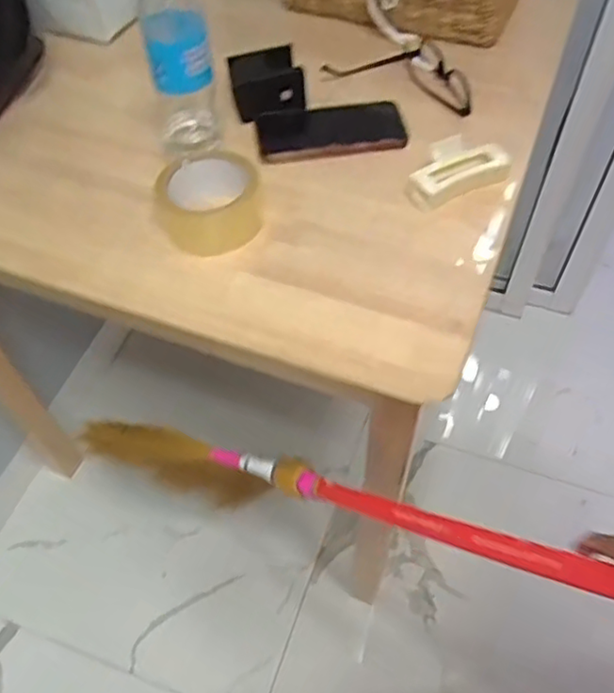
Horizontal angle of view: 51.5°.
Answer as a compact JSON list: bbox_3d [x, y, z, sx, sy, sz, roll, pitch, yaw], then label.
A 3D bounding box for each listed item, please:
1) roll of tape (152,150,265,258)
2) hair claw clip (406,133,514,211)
[{"bbox_3d":[-0.097,-0.143,0.628,0.094,0.049,0.101,0,55,0],"label":"roll of tape"},{"bbox_3d":[0.151,-0.186,0.667,0.106,0.042,0.064,-23,58,-15],"label":"hair claw clip"}]

